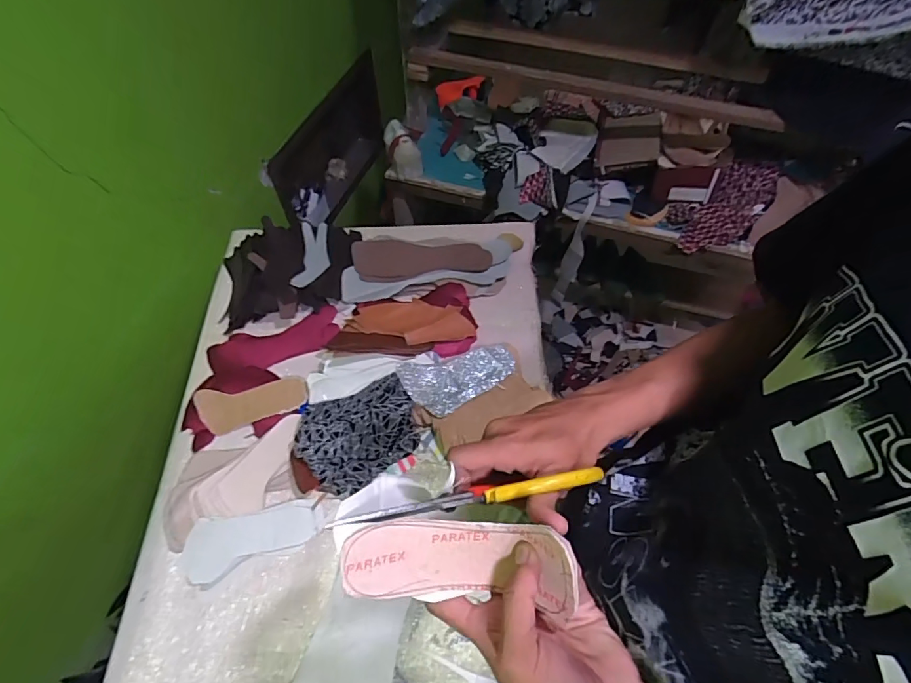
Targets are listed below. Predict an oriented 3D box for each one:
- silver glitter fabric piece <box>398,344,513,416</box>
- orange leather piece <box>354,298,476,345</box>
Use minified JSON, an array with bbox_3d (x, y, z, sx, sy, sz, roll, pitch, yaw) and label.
[{"bbox_3d":[0.010,0.058,0.754,0.187,0.015,0.088,-15,79,-18],"label":"silver glitter fabric piece"},{"bbox_3d":[-0.072,-0.035,0.823,0.203,0.021,0.087,7,58,5],"label":"orange leather piece"}]

